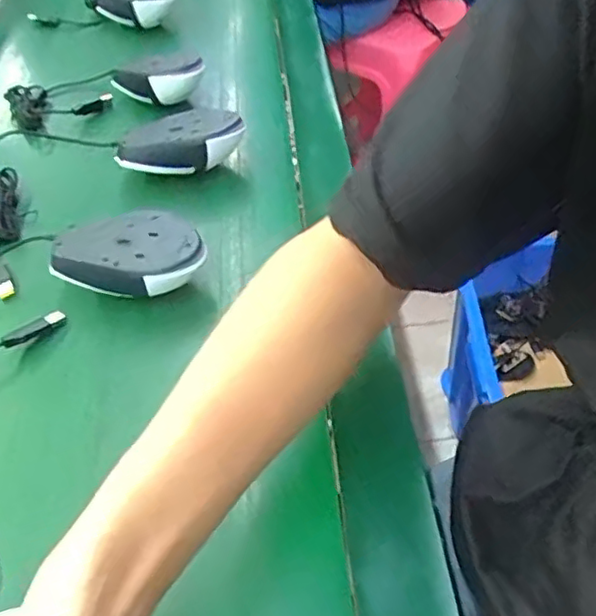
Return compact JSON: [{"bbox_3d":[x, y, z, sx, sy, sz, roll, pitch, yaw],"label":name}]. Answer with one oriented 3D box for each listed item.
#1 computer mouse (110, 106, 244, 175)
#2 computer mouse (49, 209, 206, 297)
[{"bbox_3d":[-0.110,-0.153,0.601,0.114,0.051,0.062,-14,45,-10],"label":"computer mouse"},{"bbox_3d":[-0.130,-0.034,0.495,0.106,0.046,0.074,-17,45,-13],"label":"computer mouse"}]

